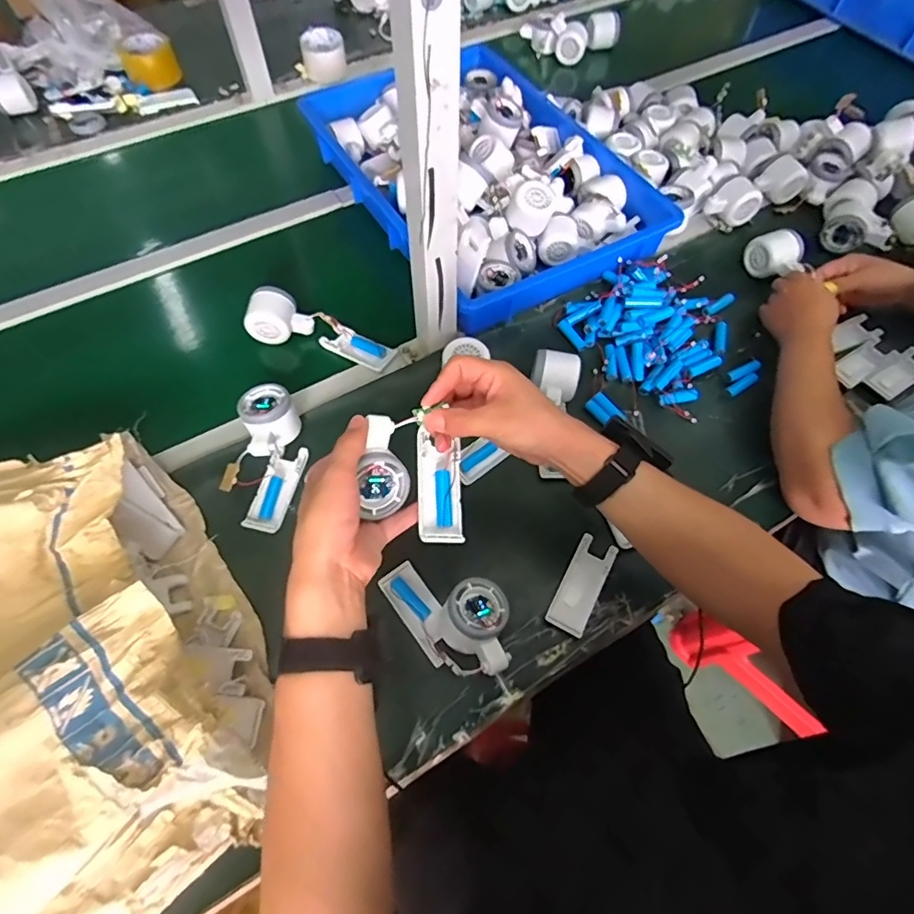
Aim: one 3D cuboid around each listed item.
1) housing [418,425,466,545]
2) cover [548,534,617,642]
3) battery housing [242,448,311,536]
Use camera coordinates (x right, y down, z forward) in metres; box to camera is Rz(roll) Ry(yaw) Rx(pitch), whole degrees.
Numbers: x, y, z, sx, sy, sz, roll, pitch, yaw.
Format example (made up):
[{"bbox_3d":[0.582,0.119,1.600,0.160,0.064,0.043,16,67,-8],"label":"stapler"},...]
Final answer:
[{"bbox_3d":[-0.016,0.026,0.459,0.038,0.016,0.097,-7,76,-4],"label":"housing"},{"bbox_3d":[0.131,0.134,0.542,0.040,0.013,0.102,26,65,13],"label":"cover"},{"bbox_3d":[-0.204,0.036,0.589,0.041,0.016,0.104,13,62,6],"label":"battery housing"}]

